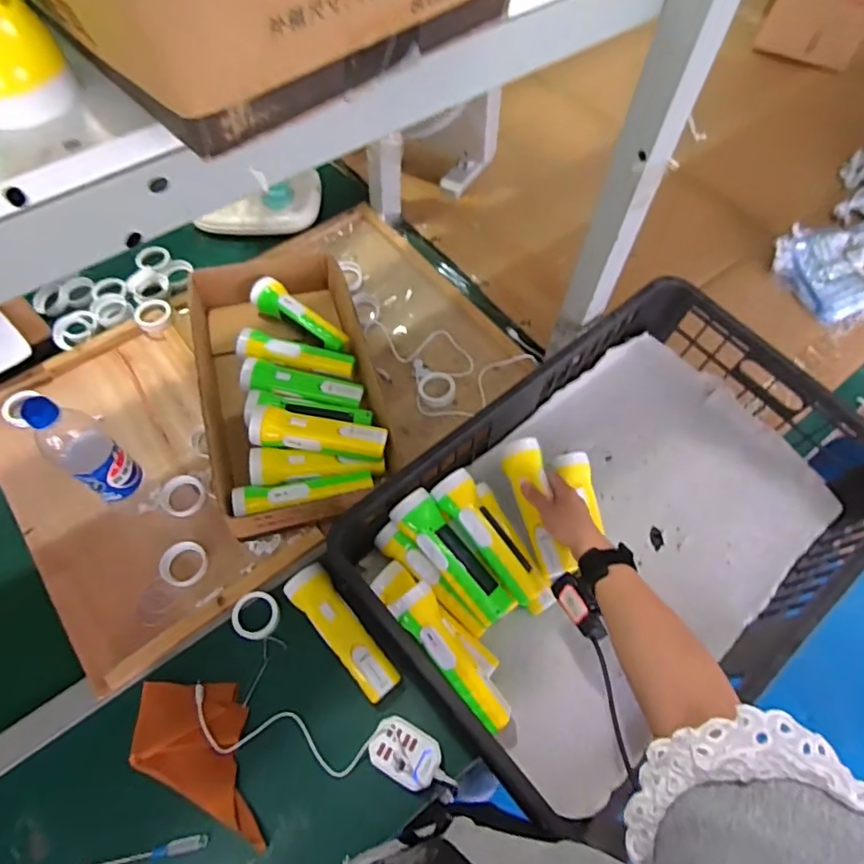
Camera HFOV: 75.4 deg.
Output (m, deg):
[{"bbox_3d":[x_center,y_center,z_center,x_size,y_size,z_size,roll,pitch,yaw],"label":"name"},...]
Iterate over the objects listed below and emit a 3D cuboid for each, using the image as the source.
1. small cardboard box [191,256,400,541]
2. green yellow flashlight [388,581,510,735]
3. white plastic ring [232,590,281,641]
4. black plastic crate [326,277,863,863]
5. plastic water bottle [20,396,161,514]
[{"bbox_3d":[-0.196,-0.073,0.781,0.223,0.089,0.432,-15,63,-9],"label":"small cardboard box"},{"bbox_3d":[0.019,0.235,0.595,0.047,0.046,0.176,-35,68,-18],"label":"green yellow flashlight"},{"bbox_3d":[-0.210,0.219,0.669,0.054,0.007,0.054,0,62,-1],"label":"white plastic ring"},{"bbox_3d":[0.242,0.100,0.686,0.604,0.153,0.391,-34,67,-17],"label":"black plastic crate"},{"bbox_3d":[-0.386,0.034,0.647,0.060,0.233,0.063,29,65,14],"label":"plastic water bottle"}]

